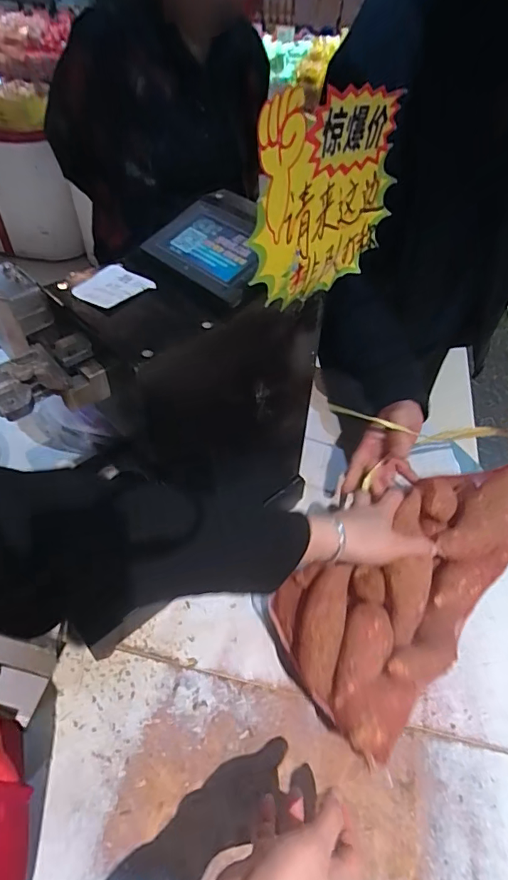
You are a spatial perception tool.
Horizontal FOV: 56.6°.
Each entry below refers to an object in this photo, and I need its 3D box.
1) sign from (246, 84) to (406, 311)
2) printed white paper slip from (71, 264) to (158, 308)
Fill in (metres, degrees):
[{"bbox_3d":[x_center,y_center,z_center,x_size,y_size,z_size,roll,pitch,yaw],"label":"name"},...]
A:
[{"bbox_3d":[0.059,-0.193,0.388,0.008,0.153,0.175,35,55,27],"label":"sign"},{"bbox_3d":[-0.129,-0.140,0.431,0.052,0.010,0.053,31,53,25],"label":"printed white paper slip"}]

